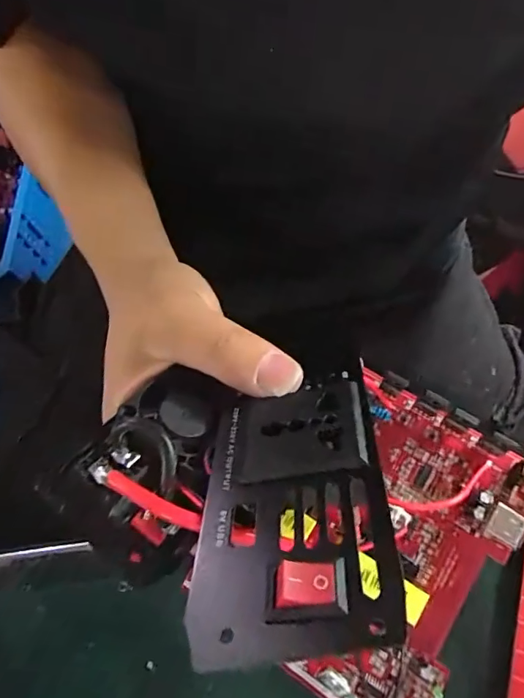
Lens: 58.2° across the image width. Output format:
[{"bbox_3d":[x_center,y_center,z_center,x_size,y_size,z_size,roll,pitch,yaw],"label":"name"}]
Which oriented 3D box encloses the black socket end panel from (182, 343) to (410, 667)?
[{"bbox_3d":[0.008,0.039,0.150,0.055,0.008,0.105,-14,34,14],"label":"black socket end panel"}]

